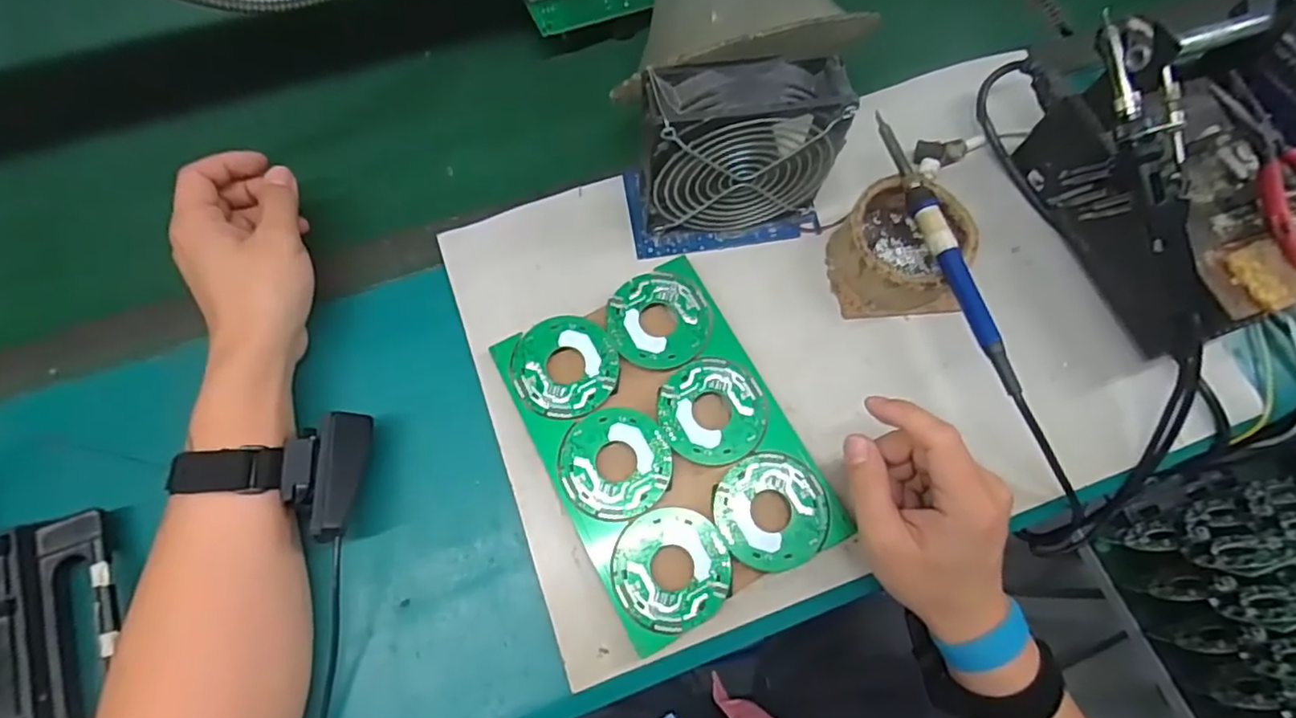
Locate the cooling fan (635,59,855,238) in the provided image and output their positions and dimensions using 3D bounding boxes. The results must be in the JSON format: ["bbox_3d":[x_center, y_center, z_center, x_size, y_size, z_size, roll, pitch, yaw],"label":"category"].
[{"bbox_3d":[0.056,-0.133,0.406,0.128,0.114,0.050,-10,71,-6],"label":"cooling fan"}]

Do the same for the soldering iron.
[{"bbox_3d":[0.189,-0.076,0.404,0.015,0.015,0.206,-13,71,-7],"label":"soldering iron"}]

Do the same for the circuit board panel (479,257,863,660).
[{"bbox_3d":[0.011,0.049,0.398,0.148,0.004,0.207,-26,74,-10],"label":"circuit board panel"}]

